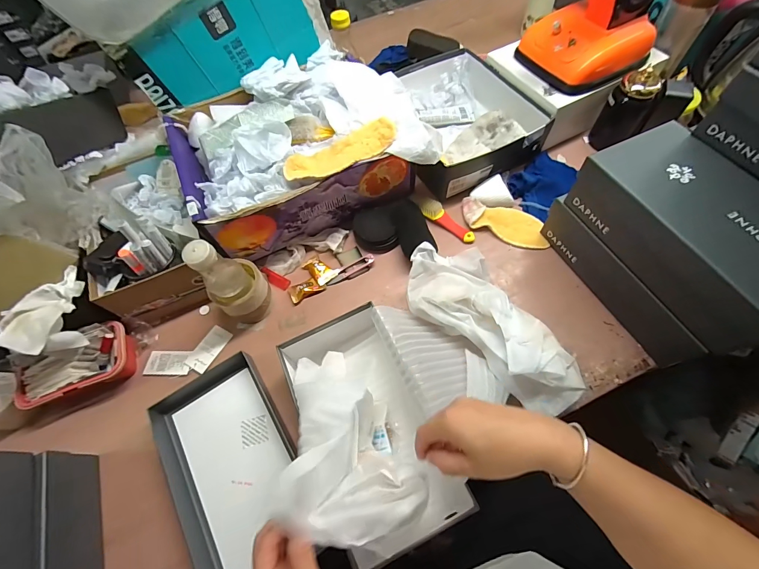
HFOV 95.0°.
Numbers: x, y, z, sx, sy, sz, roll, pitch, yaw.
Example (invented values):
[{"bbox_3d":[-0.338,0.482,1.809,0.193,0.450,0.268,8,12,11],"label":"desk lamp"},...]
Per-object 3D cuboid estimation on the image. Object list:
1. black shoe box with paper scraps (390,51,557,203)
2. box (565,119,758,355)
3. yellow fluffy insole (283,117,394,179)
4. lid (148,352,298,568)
[{"bbox_3d":[0.160,-0.360,0.760,0.275,0.100,0.333,-23,64,-8],"label":"black shoe box with paper scraps"},{"bbox_3d":[0.433,-0.078,0.471,0.160,0.096,0.282,-25,64,-9],"label":"box"},{"bbox_3d":[-0.063,-0.224,0.585,0.198,0.022,0.066,-24,64,-9],"label":"yellow fluffy insole"},{"bbox_3d":[-0.212,0.260,0.503,0.165,0.032,0.316,-32,65,-12],"label":"lid"}]

